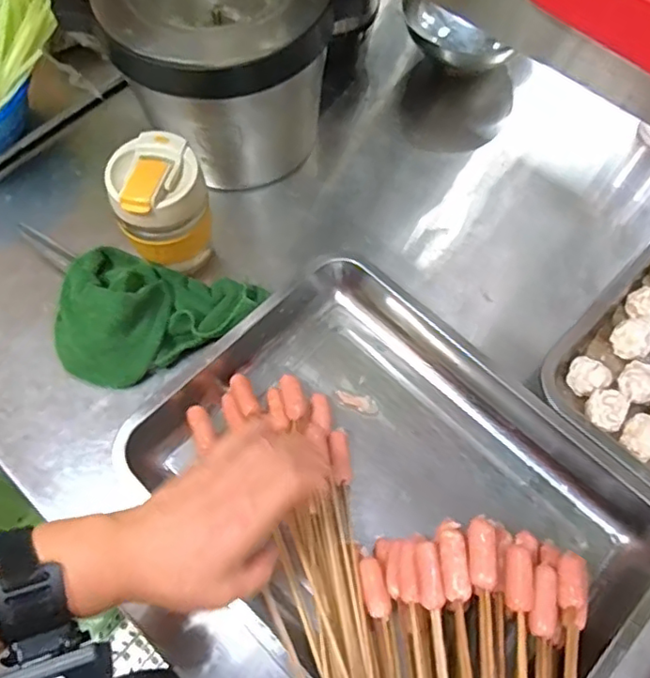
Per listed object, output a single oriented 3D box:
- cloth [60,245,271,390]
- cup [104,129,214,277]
[{"bbox_3d":[-0.163,-0.020,0.545,0.181,0.062,0.135,17,66,8],"label":"cloth"},{"bbox_3d":[-0.146,-0.115,0.553,0.078,0.123,0.081,0,65,0],"label":"cup"}]

